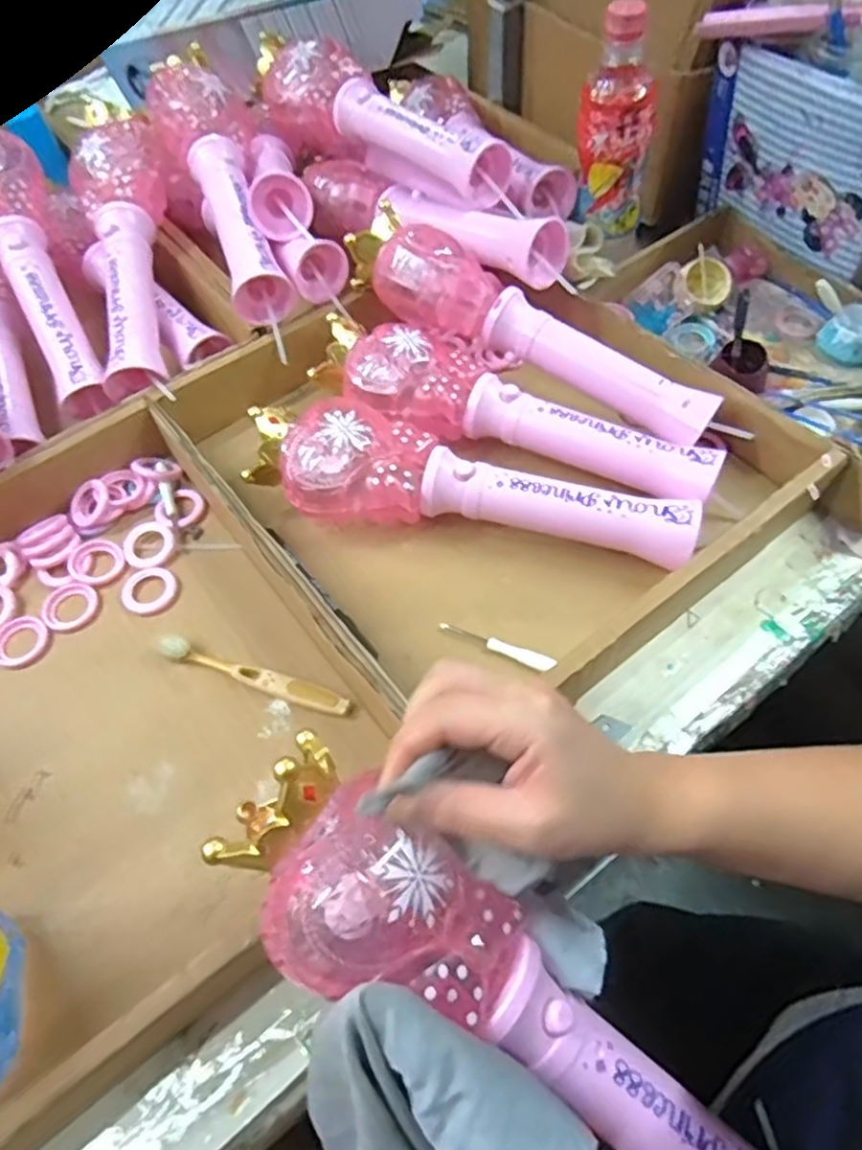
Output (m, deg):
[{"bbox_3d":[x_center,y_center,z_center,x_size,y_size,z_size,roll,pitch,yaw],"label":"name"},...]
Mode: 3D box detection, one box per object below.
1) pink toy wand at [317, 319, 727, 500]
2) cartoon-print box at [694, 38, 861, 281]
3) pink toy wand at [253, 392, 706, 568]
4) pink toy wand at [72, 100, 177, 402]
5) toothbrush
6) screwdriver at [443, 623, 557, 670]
[{"bbox_3d":[0.059,-0.124,0.518,0.308,0.058,0.071,18,60,14],"label":"pink toy wand"},{"bbox_3d":[0.291,-0.342,0.562,0.027,0.135,0.181,-28,60,-14],"label":"cartoon-print box"},{"bbox_3d":[0.026,-0.066,0.485,0.304,0.068,0.078,8,58,8],"label":"pink toy wand"},{"bbox_3d":[-0.259,-0.283,0.586,0.083,0.067,0.296,-15,58,-6],"label":"pink toy wand"},{"bbox_3d":[-0.114,0.065,0.444,0.134,0.010,0.016,18,60,14],"label":"toothbrush"},{"bbox_3d":[0.043,0.045,0.450,0.080,0.005,0.009,21,63,14],"label":"screwdriver"}]

